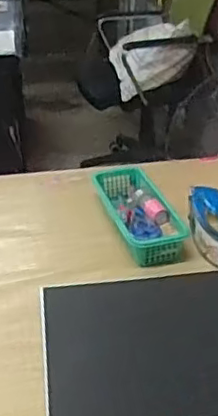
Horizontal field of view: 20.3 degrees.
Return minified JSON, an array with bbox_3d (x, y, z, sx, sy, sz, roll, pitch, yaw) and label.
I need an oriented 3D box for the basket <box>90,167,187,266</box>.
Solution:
[{"bbox_3d":[0.038,0.000,0.921,0.099,0.044,0.255,-10,31,-13],"label":"basket"}]

